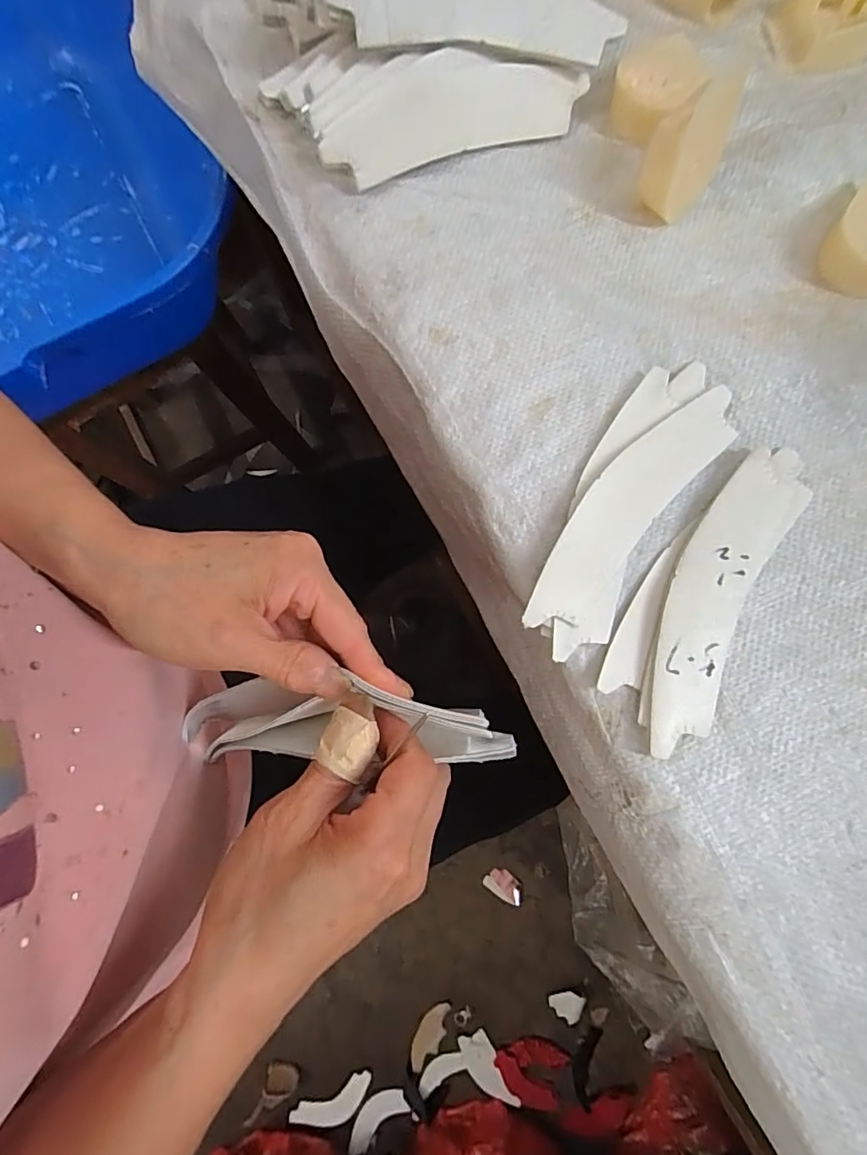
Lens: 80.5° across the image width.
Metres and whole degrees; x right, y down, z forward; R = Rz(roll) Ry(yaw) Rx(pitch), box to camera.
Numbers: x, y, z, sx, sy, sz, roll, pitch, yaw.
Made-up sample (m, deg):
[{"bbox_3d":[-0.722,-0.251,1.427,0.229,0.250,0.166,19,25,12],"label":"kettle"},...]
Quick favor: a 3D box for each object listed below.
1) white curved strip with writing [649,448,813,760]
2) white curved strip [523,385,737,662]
[{"bbox_3d":[0.135,0.010,0.247,0.041,0.004,0.152,29,81,3],"label":"white curved strip with writing"},{"bbox_3d":[0.097,-0.032,0.254,0.042,0.005,0.154,34,82,0],"label":"white curved strip"}]

